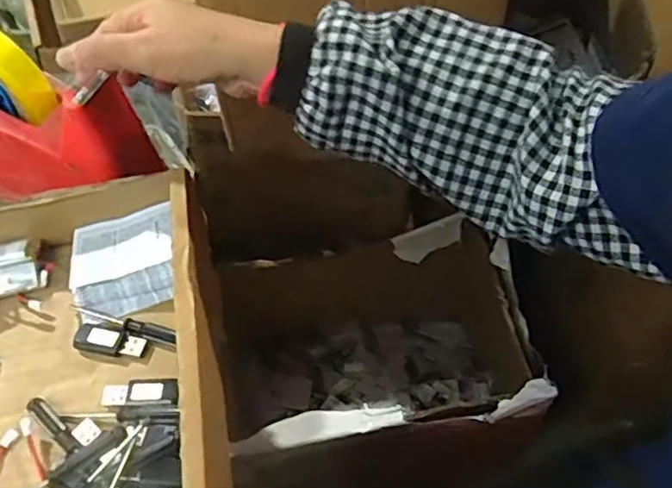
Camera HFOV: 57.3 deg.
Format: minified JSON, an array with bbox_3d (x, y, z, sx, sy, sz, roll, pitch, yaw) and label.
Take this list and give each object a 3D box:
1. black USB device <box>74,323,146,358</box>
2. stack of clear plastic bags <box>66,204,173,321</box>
[{"bbox_3d":[-0.141,0.061,0.387,0.043,0.010,0.018,5,54,6],"label":"black USB device"},{"bbox_3d":[-0.140,0.010,0.411,0.070,0.030,0.065,-16,55,-9],"label":"stack of clear plastic bags"}]

